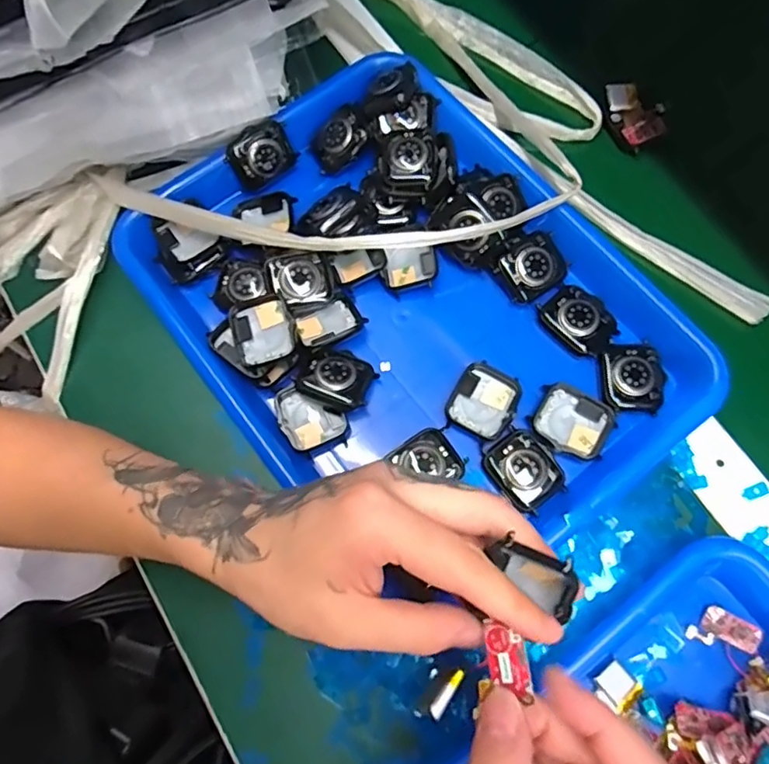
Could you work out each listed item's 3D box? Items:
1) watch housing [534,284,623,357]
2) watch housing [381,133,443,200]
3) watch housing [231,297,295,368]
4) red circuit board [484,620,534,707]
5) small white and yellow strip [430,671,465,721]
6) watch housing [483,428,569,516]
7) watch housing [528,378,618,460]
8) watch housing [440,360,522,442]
[{"bbox_3d":[0.125,-0.041,0.363,0.034,0.007,0.046,-42,76,-10],"label":"watch housing"},{"bbox_3d":[0.018,-0.145,0.385,0.037,0.021,0.040,0,73,1],"label":"watch housing"},{"bbox_3d":[-0.074,-0.030,0.355,0.035,0.012,0.039,-15,73,-3],"label":"watch housing"},{"bbox_3d":[0.047,0.107,0.221,0.014,0.004,0.028,-15,66,14],"label":"red circuit board"},{"bbox_3d":[0.025,0.123,0.225,0.005,0.004,0.020,38,62,12],"label":"small white and yellow strip"},{"bbox_3d":[0.082,0.051,0.338,0.035,0.006,0.045,-33,75,-8],"label":"watch housing"},{"bbox_3d":[0.115,0.022,0.347,0.046,0.010,0.043,27,75,9],"label":"watch housing"},{"bbox_3d":[0.061,0.014,0.354,0.038,0.011,0.044,27,75,9],"label":"watch housing"}]

